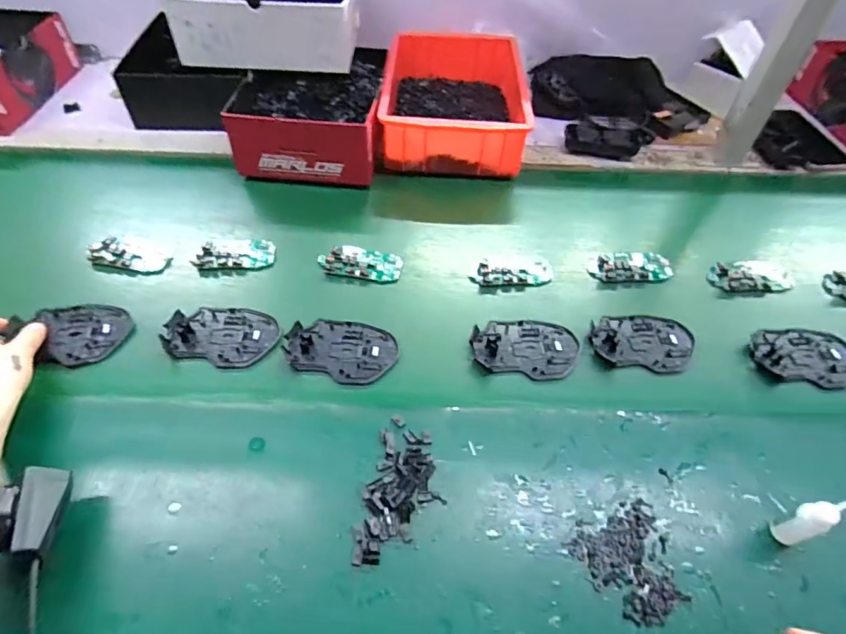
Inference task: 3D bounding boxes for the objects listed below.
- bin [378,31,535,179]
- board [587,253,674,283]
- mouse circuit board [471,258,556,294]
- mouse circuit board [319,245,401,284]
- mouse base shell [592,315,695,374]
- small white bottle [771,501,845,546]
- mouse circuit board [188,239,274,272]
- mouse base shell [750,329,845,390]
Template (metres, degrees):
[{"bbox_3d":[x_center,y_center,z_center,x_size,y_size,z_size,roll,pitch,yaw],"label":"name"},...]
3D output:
[{"bbox_3d":[0.048,-0.339,0.774,0.204,0.084,0.290,5,53,1],"label":"bin"},{"bbox_3d":[0.257,-0.062,0.620,0.103,0.014,0.047,-5,54,-7],"label":"board"},{"bbox_3d":[0.109,-0.056,0.607,0.098,0.011,0.045,-5,54,-7],"label":"mouse circuit board"},{"bbox_3d":[-0.076,-0.064,0.606,0.099,0.013,0.043,7,54,2],"label":"mouse circuit board"},{"bbox_3d":[0.239,0.025,0.549,0.108,0.011,0.071,3,54,-1],"label":"mouse base shell"},{"bbox_3d":[0.302,0.163,0.400,0.019,0.077,0.021,-14,56,-13],"label":"small white bottle"},{"bbox_3d":[-0.229,-0.077,0.612,0.093,0.014,0.047,-8,55,-9],"label":"mouse circuit board"},{"bbox_3d":[0.416,0.043,0.545,0.106,0.011,0.071,0,54,-3],"label":"mouse base shell"}]

